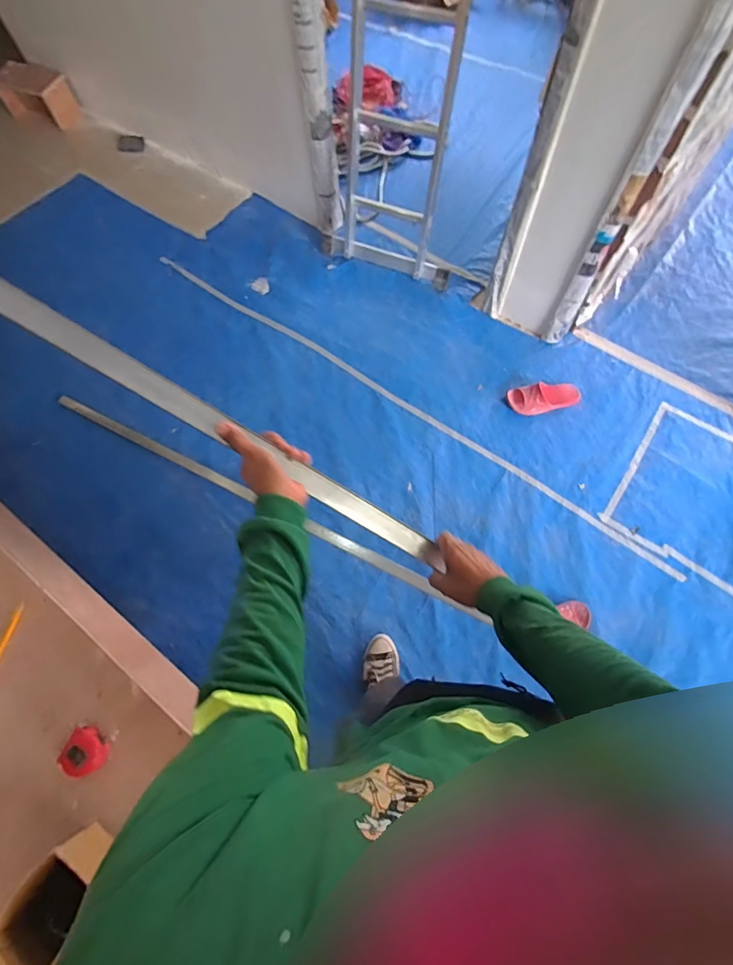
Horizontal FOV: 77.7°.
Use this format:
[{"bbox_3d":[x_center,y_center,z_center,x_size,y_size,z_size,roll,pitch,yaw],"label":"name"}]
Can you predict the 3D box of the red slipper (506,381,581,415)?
[{"bbox_3d":[0.672,-0.316,1.706,0.267,0.068,0.106,-2,71,2],"label":"red slipper"}]

